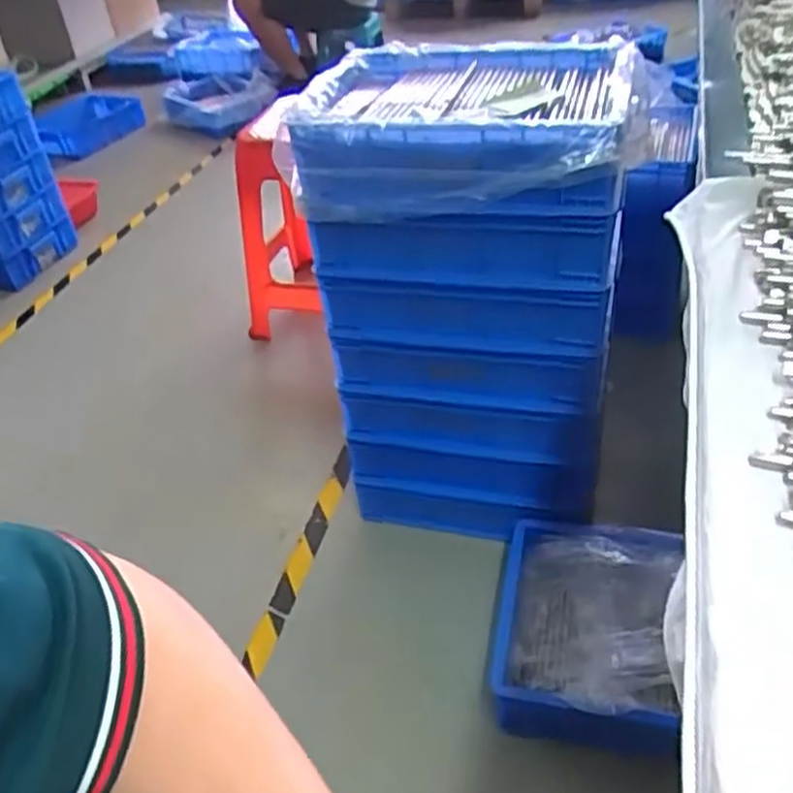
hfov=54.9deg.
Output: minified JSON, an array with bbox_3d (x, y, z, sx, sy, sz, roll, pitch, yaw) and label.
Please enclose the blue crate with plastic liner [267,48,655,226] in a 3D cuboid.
[{"bbox_3d":[0.086,-0.343,0.997,0.431,0.142,0.339,2,39,12],"label":"blue crate with plastic liner"}]

